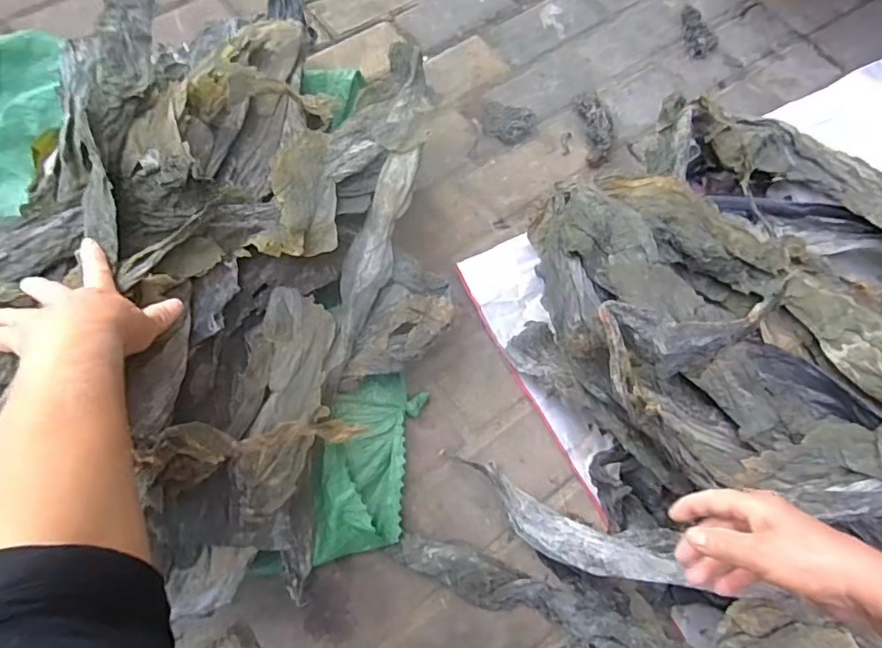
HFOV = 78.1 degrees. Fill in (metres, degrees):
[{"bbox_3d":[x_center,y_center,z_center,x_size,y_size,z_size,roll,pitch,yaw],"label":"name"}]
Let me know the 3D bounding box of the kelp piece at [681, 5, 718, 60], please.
[{"bbox_3d":[0.421,-0.482,0.891,0.049,0.014,0.106,-3,70,-3],"label":"kelp piece"}]

